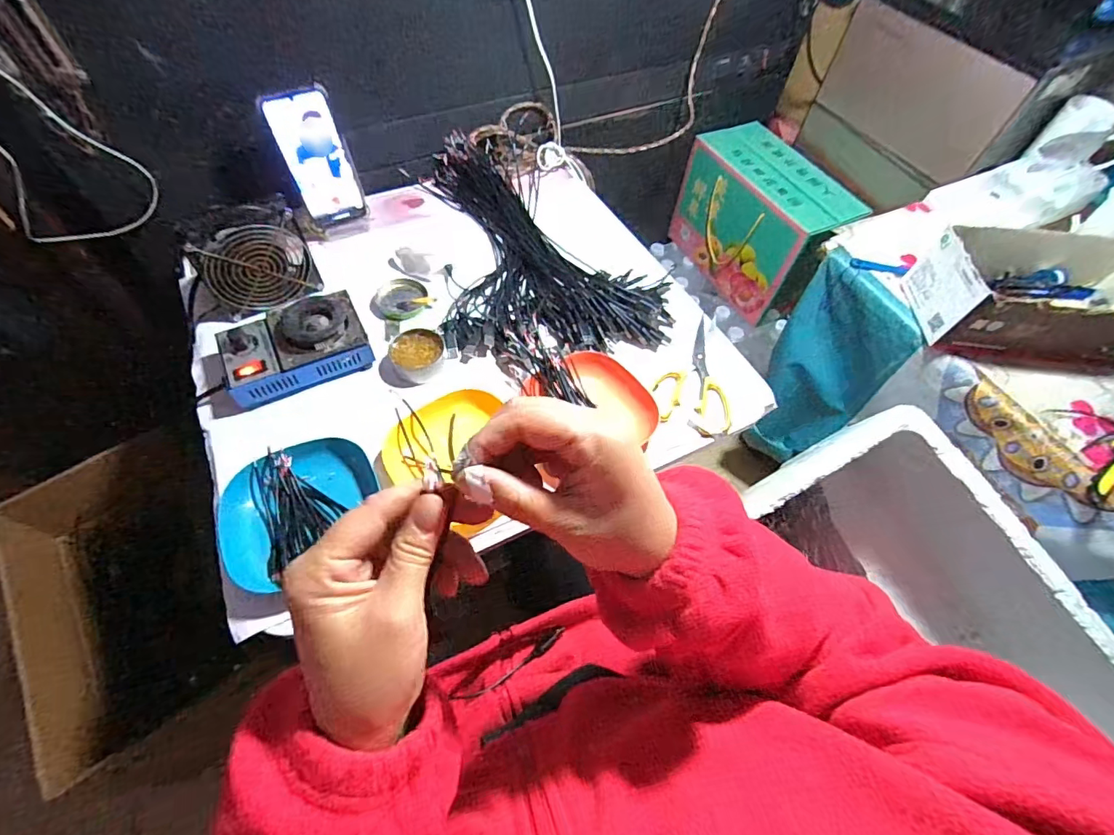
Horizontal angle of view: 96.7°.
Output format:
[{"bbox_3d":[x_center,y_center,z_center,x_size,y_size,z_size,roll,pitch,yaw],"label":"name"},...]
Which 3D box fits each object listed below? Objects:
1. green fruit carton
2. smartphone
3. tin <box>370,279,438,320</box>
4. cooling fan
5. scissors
[{"bbox_3d":[0.409,-0.403,1.033,0.155,0.250,0.323,-20,63,-15],"label":"green fruit carton"},{"bbox_3d":[-0.304,-0.327,0.636,0.077,0.161,0.010,-26,54,-17],"label":"smartphone"},{"bbox_3d":[-0.202,-0.152,0.643,0.074,0.017,0.059,-21,63,-16],"label":"tin"},{"bbox_3d":[-0.360,-0.188,0.591,0.120,0.103,0.054,-24,64,-17],"label":"cooling fan"},{"bbox_3d":[0.158,-0.051,0.600,0.083,0.007,0.167,-1,59,-5],"label":"scissors"}]

